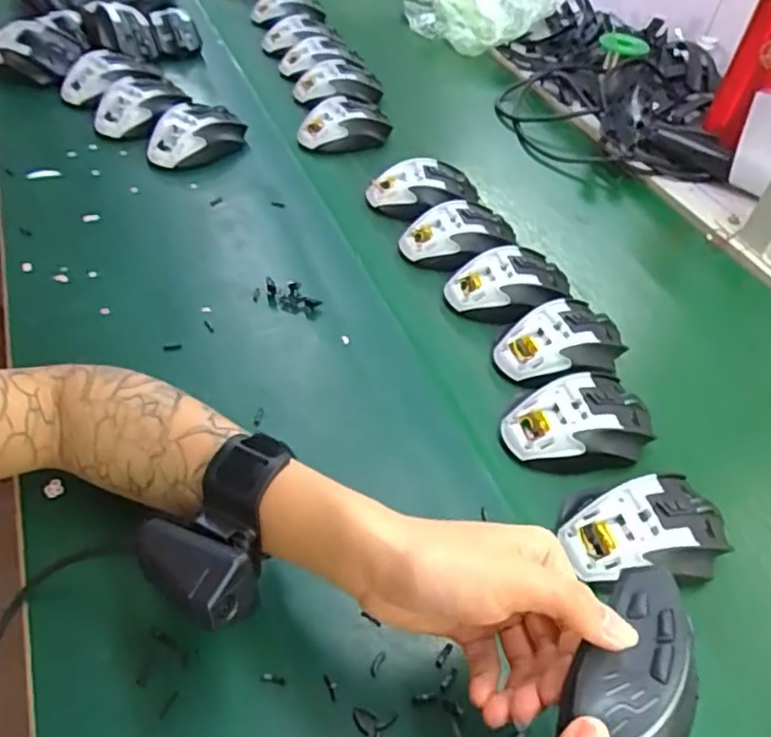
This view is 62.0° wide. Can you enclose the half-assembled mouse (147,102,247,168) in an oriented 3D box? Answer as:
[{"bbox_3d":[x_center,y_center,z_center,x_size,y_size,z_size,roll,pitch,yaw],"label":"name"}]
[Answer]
[{"bbox_3d":[-0.206,-0.253,0.699,0.070,0.039,0.110,34,52,21],"label":"half-assembled mouse"}]

